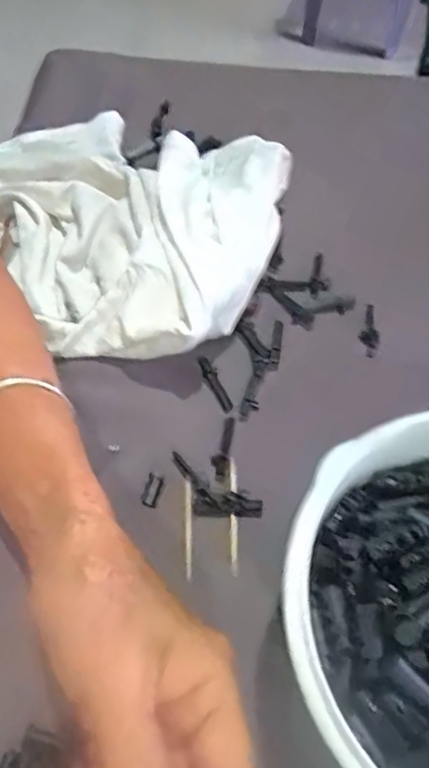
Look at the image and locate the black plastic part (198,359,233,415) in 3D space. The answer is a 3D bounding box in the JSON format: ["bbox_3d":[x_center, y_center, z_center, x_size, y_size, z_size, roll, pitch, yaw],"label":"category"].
[{"bbox_3d":[0.000,0.000,0.353,0.009,0.004,0.039,-18,58,-11],"label":"black plastic part"}]

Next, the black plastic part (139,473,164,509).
[{"bbox_3d":[-0.033,0.056,0.319,0.009,0.004,0.016,15,58,11],"label":"black plastic part"}]

